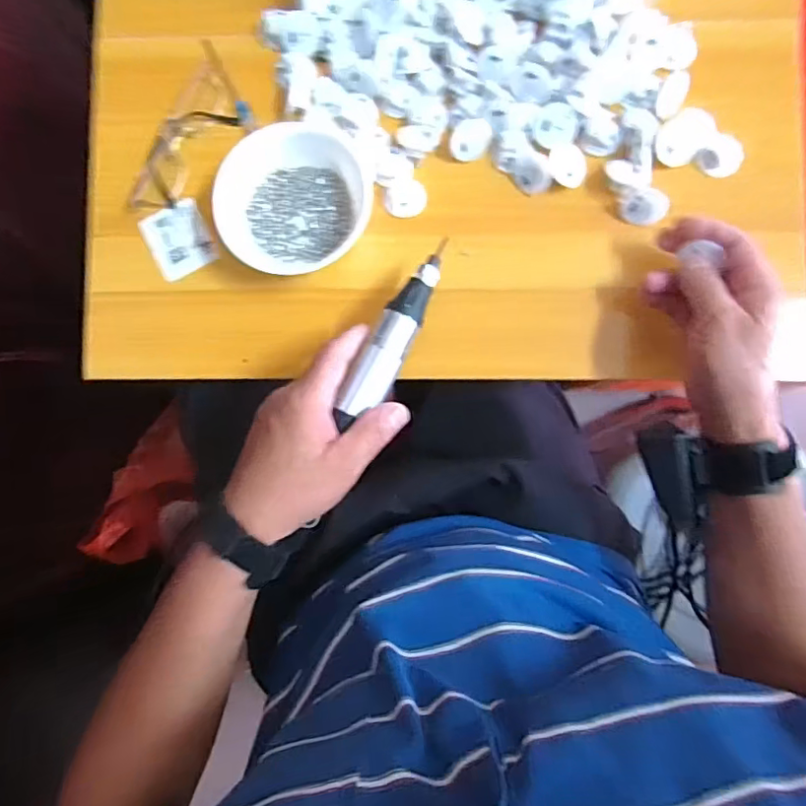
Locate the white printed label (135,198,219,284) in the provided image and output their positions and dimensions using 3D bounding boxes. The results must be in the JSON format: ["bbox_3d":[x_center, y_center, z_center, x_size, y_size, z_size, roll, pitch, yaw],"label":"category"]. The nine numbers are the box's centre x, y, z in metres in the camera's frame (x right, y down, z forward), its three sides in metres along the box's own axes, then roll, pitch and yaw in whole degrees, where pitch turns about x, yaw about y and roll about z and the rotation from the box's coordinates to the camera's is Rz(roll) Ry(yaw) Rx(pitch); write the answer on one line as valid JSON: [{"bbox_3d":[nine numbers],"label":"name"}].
[{"bbox_3d":[-0.192,-0.140,0.478,0.051,0.005,0.061,-27,87,0],"label":"white printed label"}]

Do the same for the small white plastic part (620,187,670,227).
[{"bbox_3d":[0.193,-0.158,0.447,0.034,0.018,0.026,38,88,3],"label":"small white plastic part"}]

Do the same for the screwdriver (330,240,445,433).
[{"bbox_3d":[-0.005,-0.050,0.400,0.030,0.022,0.149,27,80,2],"label":"screwdriver"}]

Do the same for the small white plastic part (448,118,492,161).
[{"bbox_3d":[0.055,-0.214,0.453,0.033,0.004,0.030,-7,114,-2],"label":"small white plastic part"}]

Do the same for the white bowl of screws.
[{"bbox_3d":[-0.085,-0.163,0.445,0.120,0.044,0.110,0,87,1],"label":"white bowl of screws"}]

